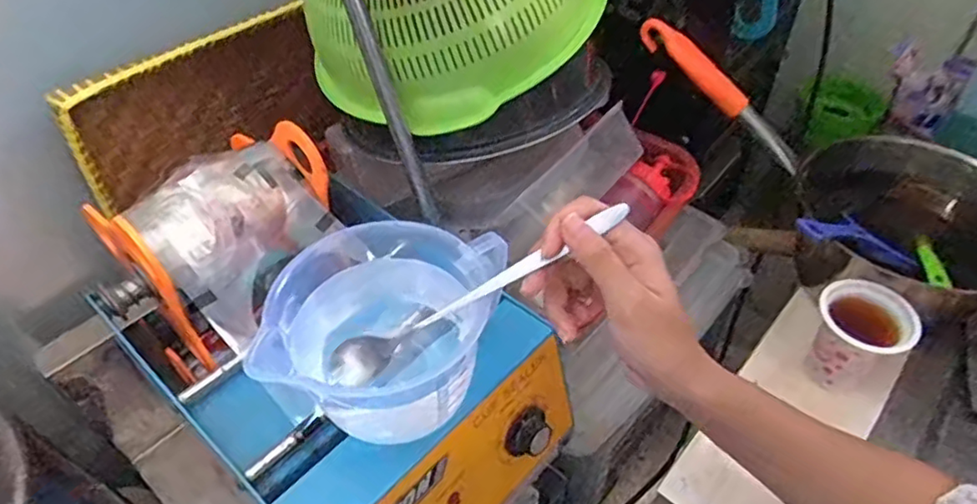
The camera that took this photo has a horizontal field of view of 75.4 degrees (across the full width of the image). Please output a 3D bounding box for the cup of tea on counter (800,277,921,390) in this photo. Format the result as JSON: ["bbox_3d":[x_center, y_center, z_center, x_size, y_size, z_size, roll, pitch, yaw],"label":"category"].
[{"bbox_3d":[0.298,0.075,0.523,0.063,0.086,0.069,-1,47,1],"label":"cup of tea on counter"}]

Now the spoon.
[{"bbox_3d":[-0.007,0.021,0.335,0.176,0.027,0.021,-31,49,7],"label":"spoon"}]

